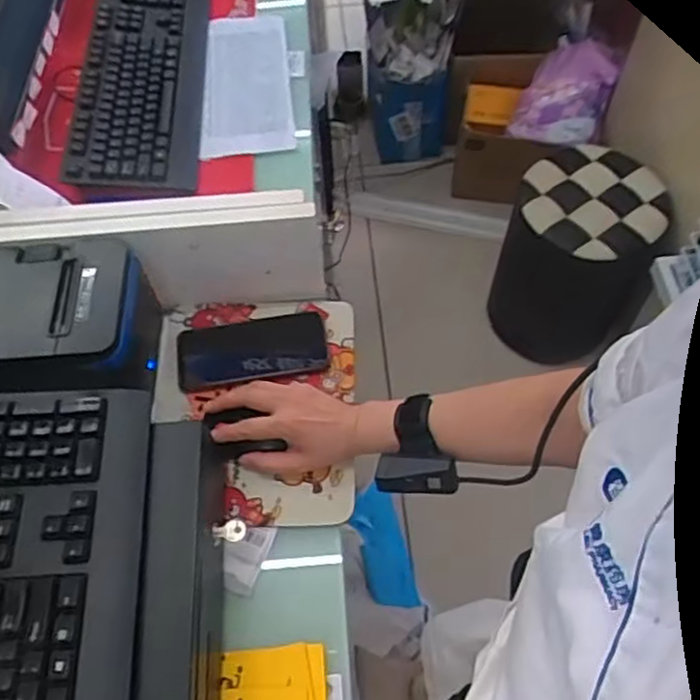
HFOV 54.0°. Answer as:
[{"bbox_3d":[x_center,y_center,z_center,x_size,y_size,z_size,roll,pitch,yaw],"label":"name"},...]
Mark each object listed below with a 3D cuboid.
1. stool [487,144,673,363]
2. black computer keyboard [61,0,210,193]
[{"bbox_3d":[0.466,-0.196,1.455,0.273,0.341,0.319,15,61,10],"label":"stool"},{"bbox_3d":[-0.280,-0.387,0.940,0.152,0.037,0.420,-3,60,1],"label":"black computer keyboard"}]

